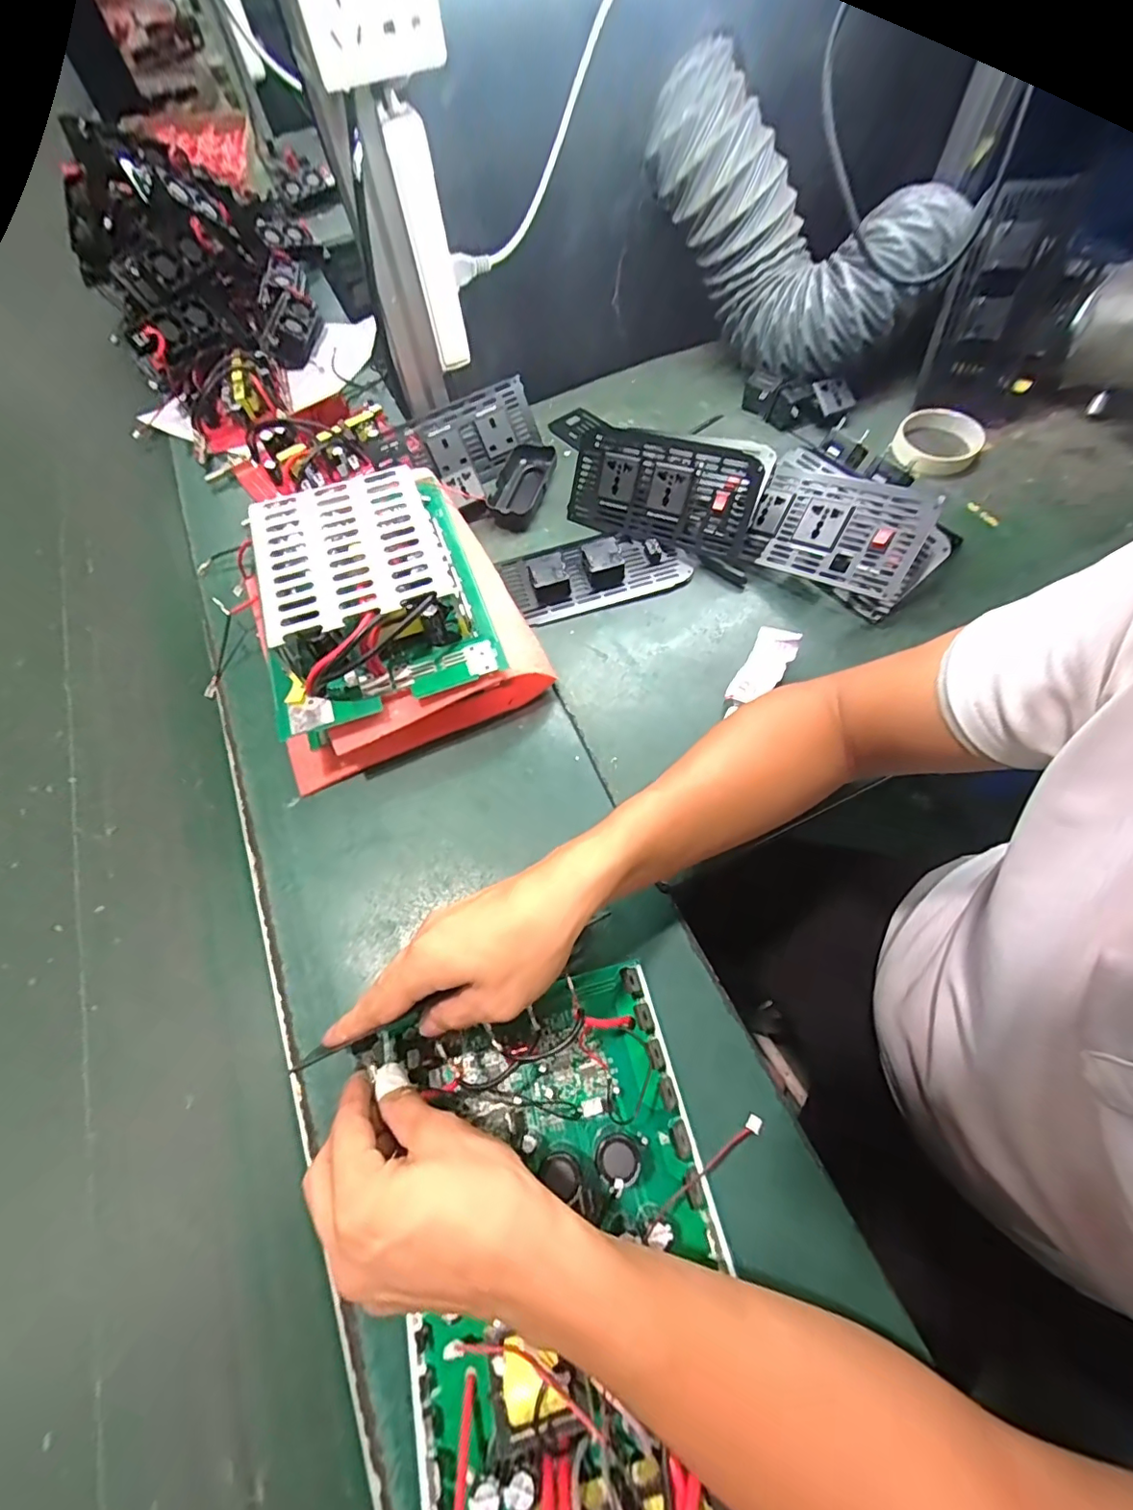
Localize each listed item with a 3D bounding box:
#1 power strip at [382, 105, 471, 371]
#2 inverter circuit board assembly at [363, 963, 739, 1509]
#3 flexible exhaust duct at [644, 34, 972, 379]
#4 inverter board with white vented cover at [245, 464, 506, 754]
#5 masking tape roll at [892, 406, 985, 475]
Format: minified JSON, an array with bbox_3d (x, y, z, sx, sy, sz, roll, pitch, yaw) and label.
[{"bbox_3d":[-0.120,-0.447,0.481,0.035,0.166,0.027,-11,60,-4],"label":"power strip"},{"bbox_3d":[0.008,0.304,0.274,0.205,0.073,0.350,-8,53,-2],"label":"inverter circuit board assembly"},{"bbox_3d":[0.228,-0.549,0.577,0.317,0.177,0.114,33,68,-8],"label":"flexible exhaust duct"},{"bbox_3d":[-0.171,-0.153,0.451,0.183,0.060,0.233,-18,60,-8],"label":"inverter board with white vented cover"},{"bbox_3d":[0.411,-0.349,0.594,0.084,0.023,0.098,28,69,15],"label":"masking tape roll"}]

